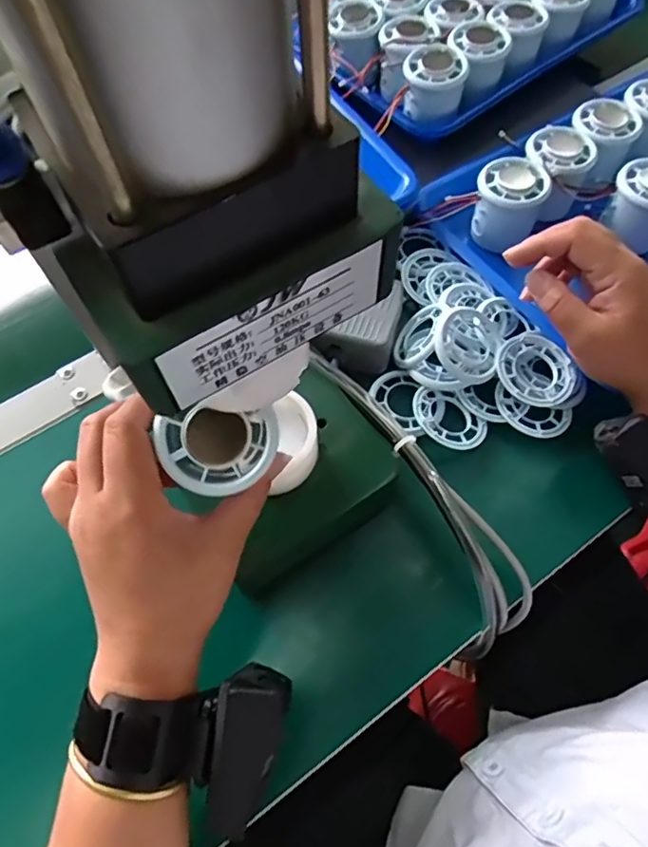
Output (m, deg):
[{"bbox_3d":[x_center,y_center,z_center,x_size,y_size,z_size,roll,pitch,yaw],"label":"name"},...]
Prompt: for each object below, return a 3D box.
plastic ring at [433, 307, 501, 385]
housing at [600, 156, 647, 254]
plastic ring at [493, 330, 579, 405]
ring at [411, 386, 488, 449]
[{"bbox_3d":[0.102,-0.056,0.388,0.057,0.014,0.054,7,74,-26],"label":"plastic ring"},{"bbox_3d":[0.258,-0.175,0.444,0.052,0.064,0.057,-1,64,1],"label":"housing"},{"bbox_3d":[0.148,-0.037,0.385,0.052,0.007,0.055,2,68,-5],"label":"plastic ring"},{"bbox_3d":[0.088,-0.004,0.390,0.056,0.013,0.042,39,71,18],"label":"ring"}]

